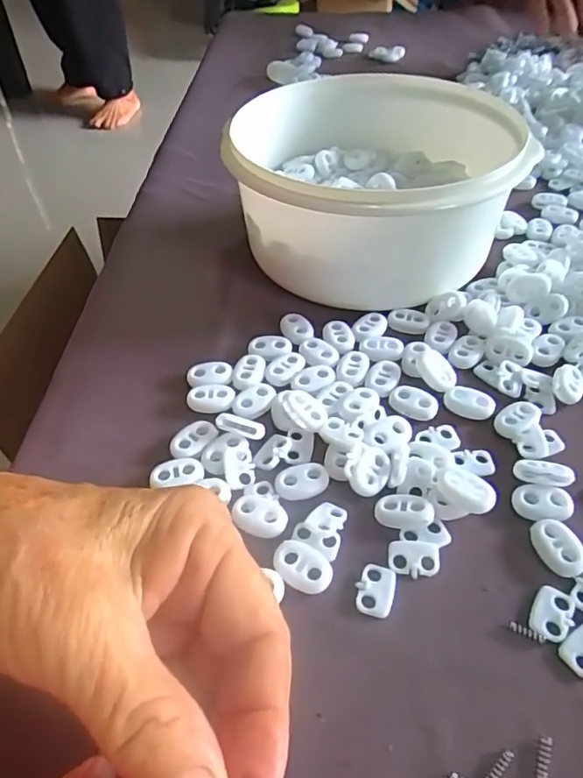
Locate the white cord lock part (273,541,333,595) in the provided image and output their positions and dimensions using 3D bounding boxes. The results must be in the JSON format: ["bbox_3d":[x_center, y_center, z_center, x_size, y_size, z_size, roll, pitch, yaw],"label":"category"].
[{"bbox_3d":[0.004,0.066,0.204,0.021,0.008,0.015,20,50,20],"label":"white cord lock part"}]

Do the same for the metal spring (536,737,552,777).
[{"bbox_3d":[0.074,0.108,0.163,0.004,0.004,0.012,14,49,17],"label":"metal spring"}]

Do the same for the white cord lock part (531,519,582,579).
[{"bbox_3d":[0.099,0.058,0.205,0.015,0.005,0.022,-20,49,-17],"label":"white cord lock part"}]

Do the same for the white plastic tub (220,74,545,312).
[{"bbox_3d":[0.048,-0.115,0.322,0.147,0.073,0.155,-1,46,1],"label":"white plastic tub"}]

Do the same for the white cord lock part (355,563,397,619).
[{"bbox_3d":[0.030,0.072,0.199,0.013,0.004,0.018,11,47,12],"label":"white cord lock part"}]

